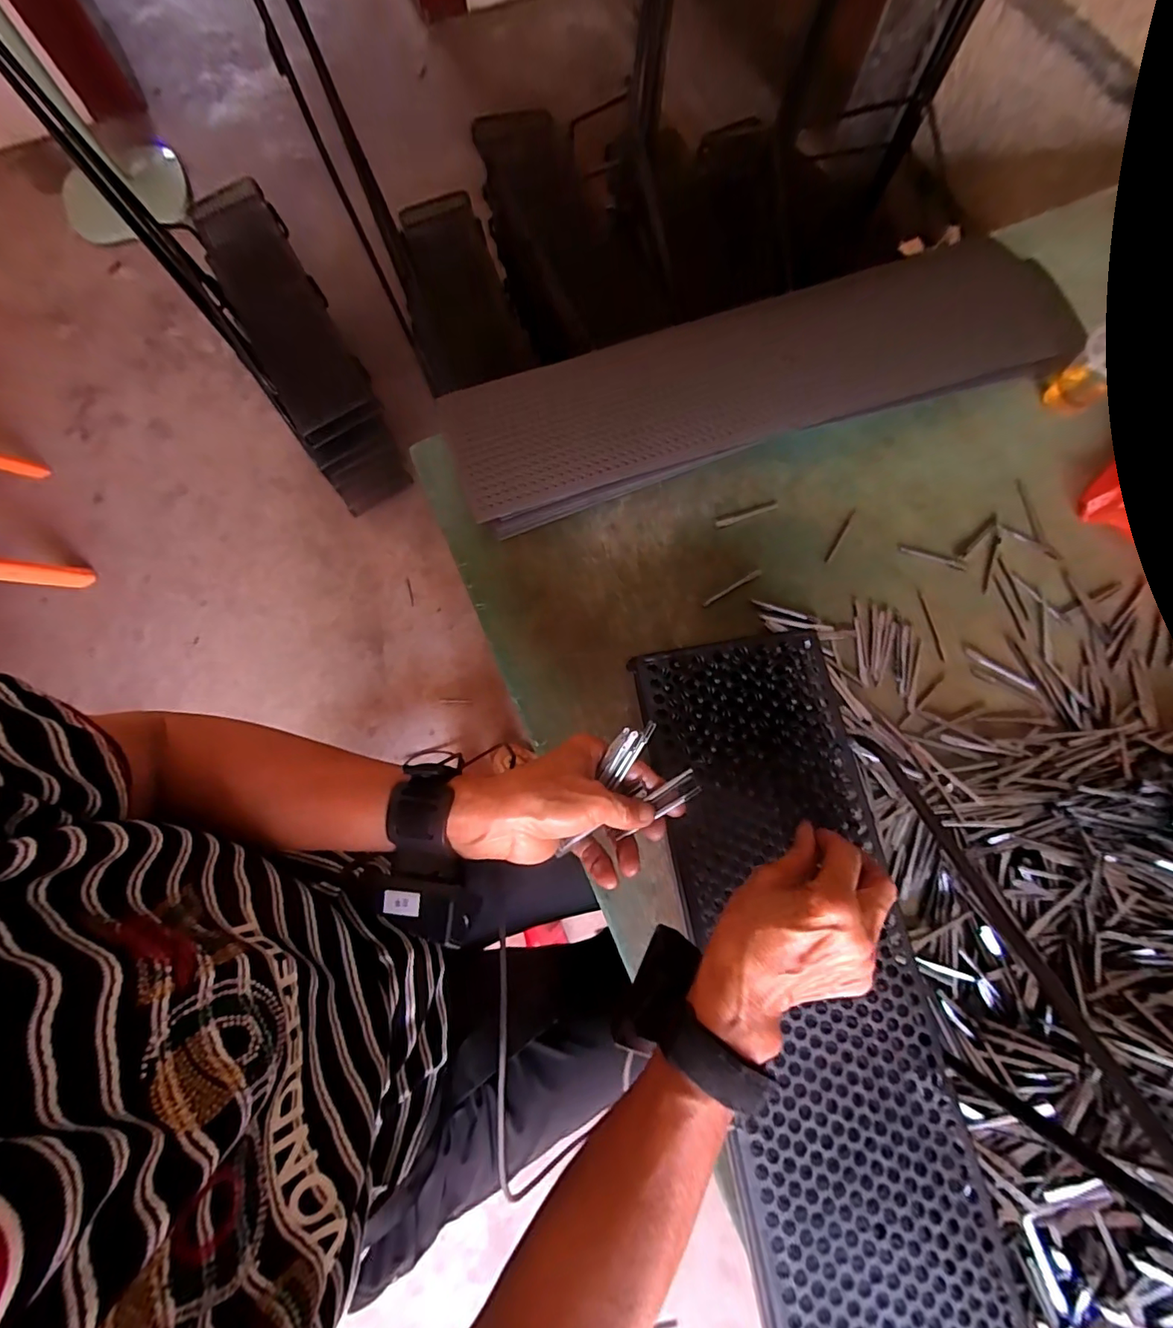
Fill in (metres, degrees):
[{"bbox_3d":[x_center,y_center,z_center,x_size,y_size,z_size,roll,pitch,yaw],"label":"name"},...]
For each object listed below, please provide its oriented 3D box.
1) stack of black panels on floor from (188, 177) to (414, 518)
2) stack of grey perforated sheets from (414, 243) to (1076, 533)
[{"bbox_3d":[-0.604,-0.665,1.095,0.171,0.245,0.631,-29,78,-8],"label":"stack of black panels on floor"},{"bbox_3d":[0.176,-0.292,0.527,0.636,0.056,0.154,-18,74,-6],"label":"stack of grey perforated sheets"}]

